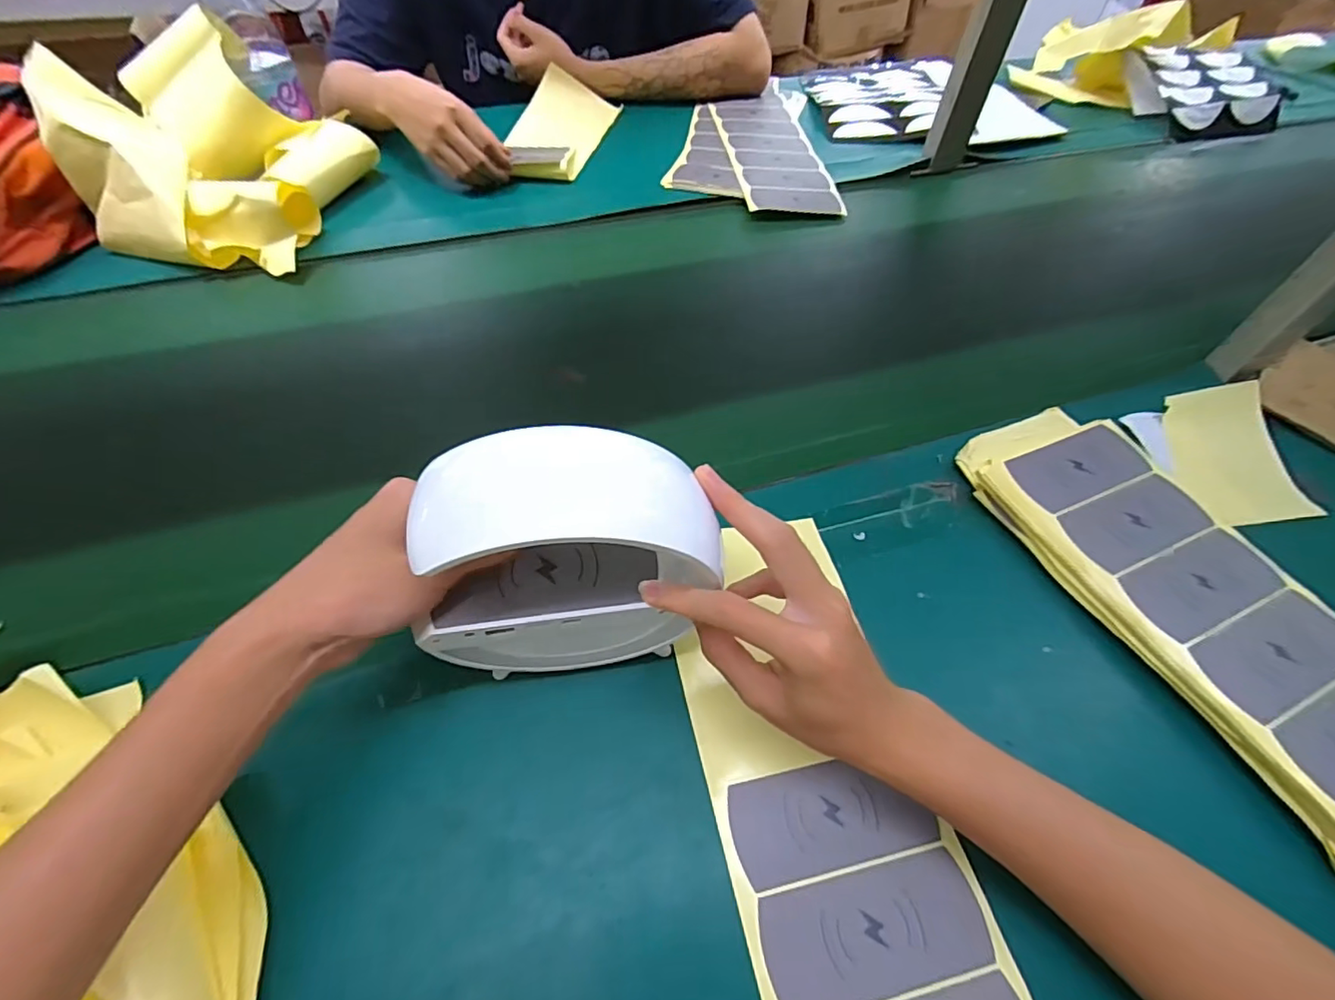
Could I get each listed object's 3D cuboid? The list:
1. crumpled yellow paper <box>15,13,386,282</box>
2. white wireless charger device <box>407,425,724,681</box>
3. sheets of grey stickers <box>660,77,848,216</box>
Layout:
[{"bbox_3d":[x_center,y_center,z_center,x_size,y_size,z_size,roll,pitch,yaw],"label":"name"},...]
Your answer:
[{"bbox_3d":[-0.467,-0.357,0.591,0.235,0.134,0.245,7,54,2],"label":"crumpled yellow paper"},{"bbox_3d":[-0.047,0.025,0.279,0.134,0.111,0.074,-7,55,-9],"label":"white wireless charger device"},{"bbox_3d":[0.112,-0.486,0.777,0.204,0.011,0.353,4,54,-1],"label":"sheets of grey stickers"}]

